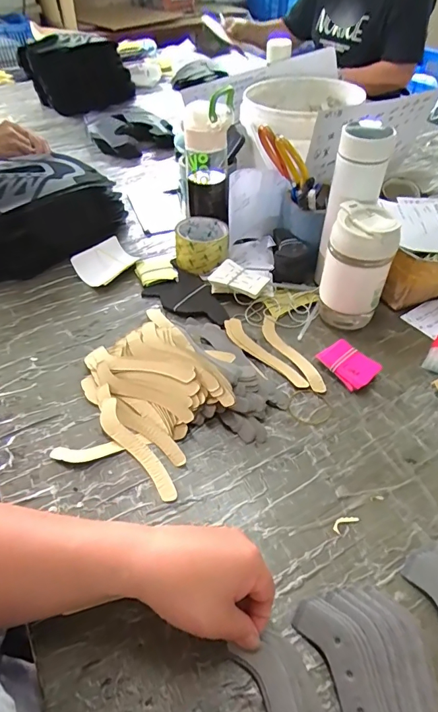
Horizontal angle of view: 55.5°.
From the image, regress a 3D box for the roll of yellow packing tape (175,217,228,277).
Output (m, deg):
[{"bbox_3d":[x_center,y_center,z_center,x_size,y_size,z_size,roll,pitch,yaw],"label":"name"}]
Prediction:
[{"bbox_3d":[-0.027,-0.185,0.697,0.087,0.057,0.088,6,46,6],"label":"roll of yellow packing tape"}]

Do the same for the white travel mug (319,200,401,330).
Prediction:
[{"bbox_3d":[0.184,-0.116,0.564,0.082,0.153,0.065,15,47,14],"label":"white travel mug"}]

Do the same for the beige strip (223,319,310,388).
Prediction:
[{"bbox_3d":[0.058,-0.003,0.559,0.034,0.020,0.148,-30,53,-24],"label":"beige strip"}]

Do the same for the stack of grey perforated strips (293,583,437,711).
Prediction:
[{"bbox_3d":[0.132,0.252,0.302,0.085,0.017,0.163,-16,45,-17],"label":"stack of grey perforated strips"}]

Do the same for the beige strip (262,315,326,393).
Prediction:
[{"bbox_3d":[0.097,-0.004,0.567,0.027,0.014,0.149,-18,46,-19],"label":"beige strip"}]

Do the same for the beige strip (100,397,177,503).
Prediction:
[{"bbox_3d":[-0.096,0.101,0.463,0.029,0.010,0.151,-30,53,-24],"label":"beige strip"}]

